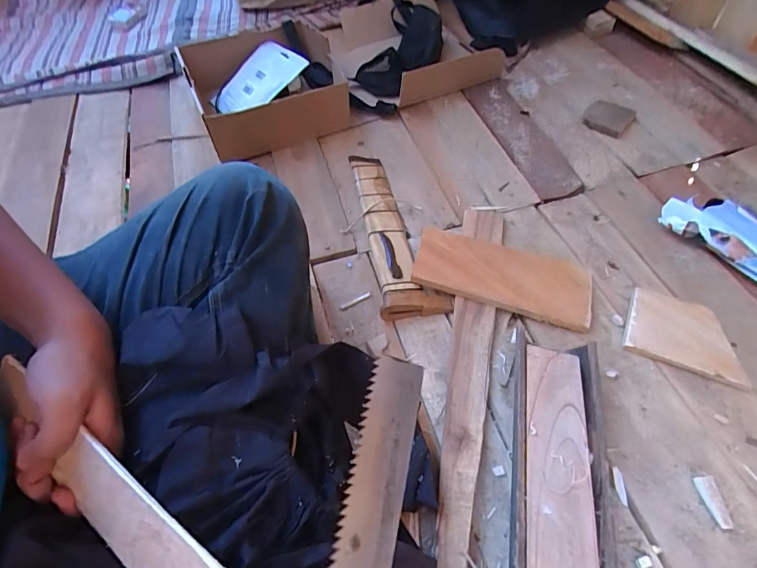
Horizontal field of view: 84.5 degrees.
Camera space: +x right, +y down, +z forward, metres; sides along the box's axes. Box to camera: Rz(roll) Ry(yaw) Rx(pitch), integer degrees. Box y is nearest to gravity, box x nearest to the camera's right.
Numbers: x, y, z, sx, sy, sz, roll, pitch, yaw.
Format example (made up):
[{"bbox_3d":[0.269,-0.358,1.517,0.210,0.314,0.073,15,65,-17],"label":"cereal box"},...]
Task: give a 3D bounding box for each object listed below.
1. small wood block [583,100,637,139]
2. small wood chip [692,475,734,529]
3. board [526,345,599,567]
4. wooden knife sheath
[{"bbox_3d":[0.426,-0.307,0.774,0.079,0.012,0.082,33,62,22],"label":"small wood block"},{"bbox_3d":[0.344,0.224,0.428,0.016,0.011,0.047,-3,55,-1],"label":"small wood chip"},{"bbox_3d":[0.164,0.228,0.371,0.060,0.021,0.374,9,56,8],"label":"board"},{"bbox_3d":[0.007,-0.103,0.658,0.058,0.026,0.329,-9,56,-5],"label":"wooden knife sheath"}]

